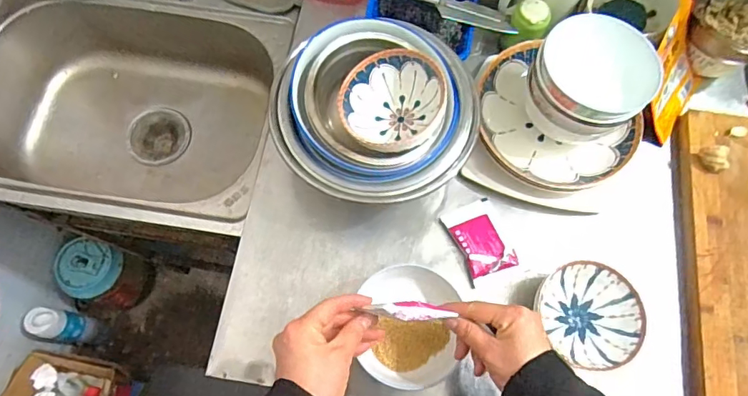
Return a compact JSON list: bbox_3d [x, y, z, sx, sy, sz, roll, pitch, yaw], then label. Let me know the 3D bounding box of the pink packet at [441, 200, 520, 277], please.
[{"bbox_3d":[0.129,0.047,0.582,0.061,0.025,0.087,-22,72,-9],"label":"pink packet"}]

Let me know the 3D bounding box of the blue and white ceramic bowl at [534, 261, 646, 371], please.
[{"bbox_3d":[0.234,0.126,0.533,0.100,0.039,0.109,0,70,-1],"label":"blue and white ceramic bowl"}]

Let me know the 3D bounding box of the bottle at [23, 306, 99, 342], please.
[{"bbox_3d":[-0.711,0.298,1.127,0.065,0.212,0.065,0,70,-1],"label":"bottle"}]

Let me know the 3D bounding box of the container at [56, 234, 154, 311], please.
[{"bbox_3d":[-0.653,0.197,1.204,0.141,0.229,0.137,0,70,-1],"label":"container"}]

